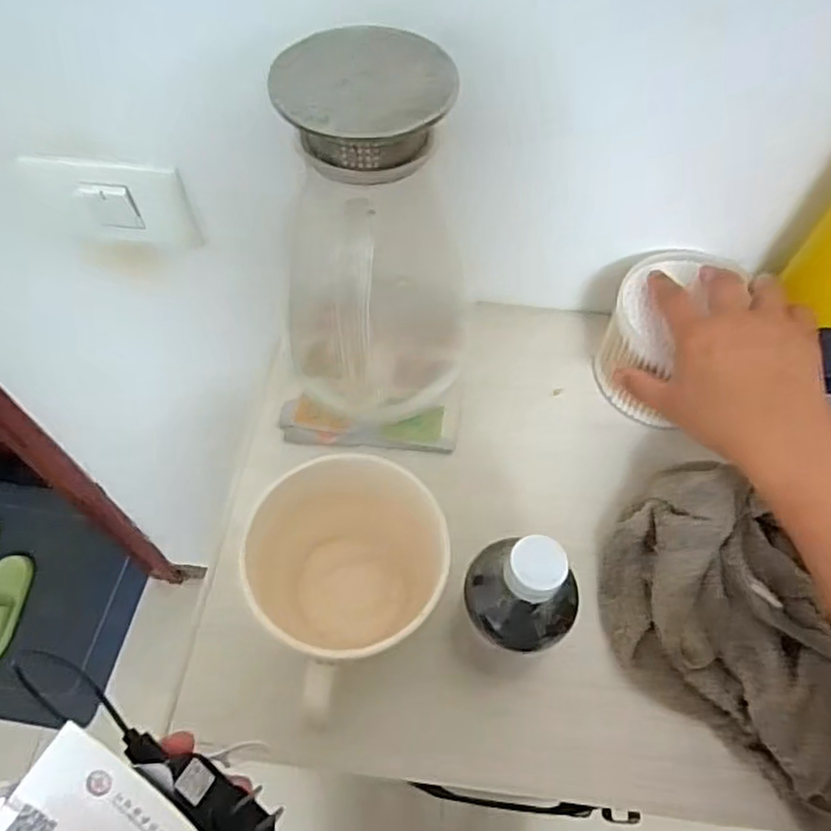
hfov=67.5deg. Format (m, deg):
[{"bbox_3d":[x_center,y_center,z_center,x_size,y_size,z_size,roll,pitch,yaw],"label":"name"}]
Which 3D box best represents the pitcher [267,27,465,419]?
[{"bbox_3d":[-0.021,-0.094,0.387,0.118,0.231,0.099,0,59,-1],"label":"pitcher"}]

